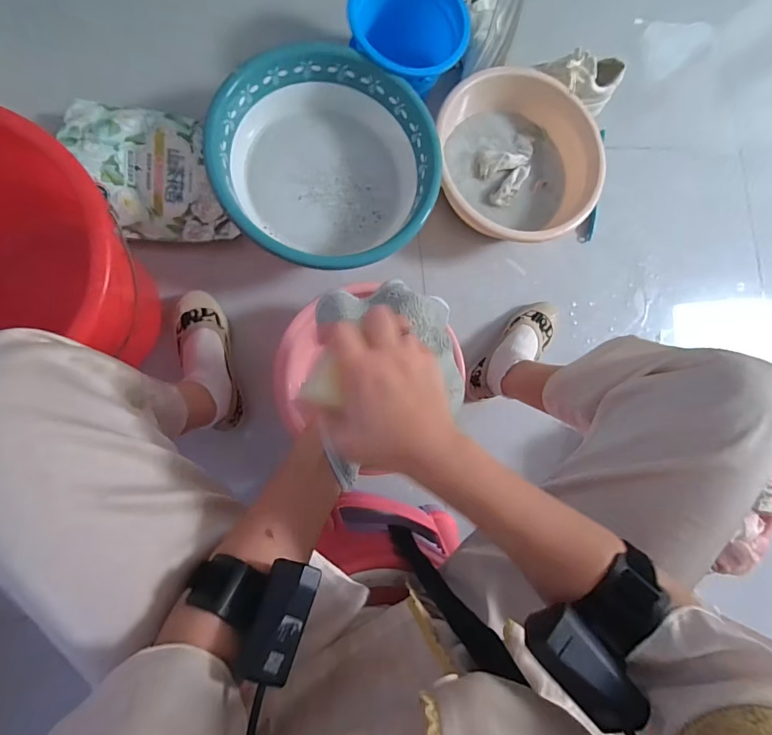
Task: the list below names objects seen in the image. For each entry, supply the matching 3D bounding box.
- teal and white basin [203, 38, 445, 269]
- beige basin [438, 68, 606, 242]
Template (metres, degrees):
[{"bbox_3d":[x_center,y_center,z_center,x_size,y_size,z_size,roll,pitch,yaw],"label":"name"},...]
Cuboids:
[{"bbox_3d":[-0.102,-0.340,0.715,0.347,0.108,0.353,1,86,-9],"label":"teal and white basin"},{"bbox_3d":[0.239,-0.386,0.799,0.311,0.105,0.316,1,86,-9],"label":"beige basin"}]

